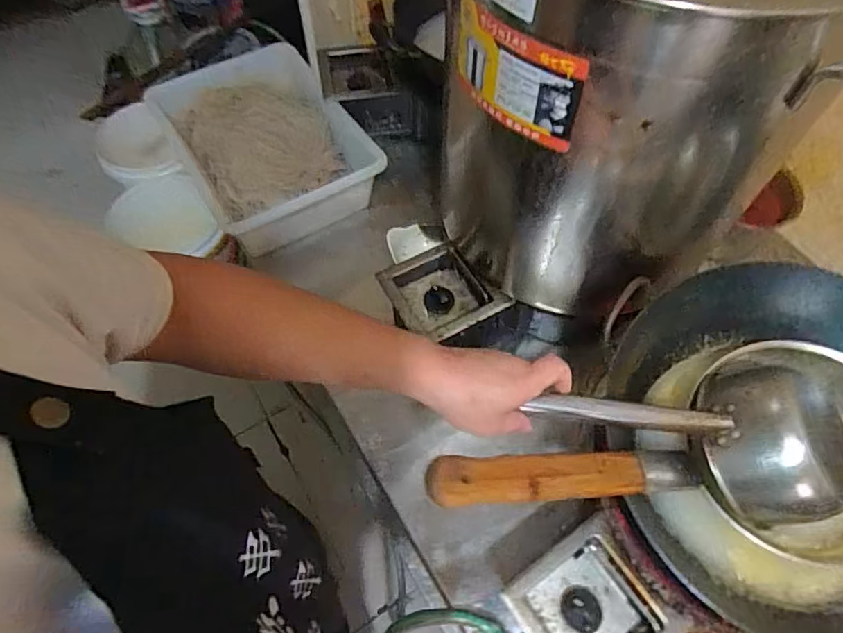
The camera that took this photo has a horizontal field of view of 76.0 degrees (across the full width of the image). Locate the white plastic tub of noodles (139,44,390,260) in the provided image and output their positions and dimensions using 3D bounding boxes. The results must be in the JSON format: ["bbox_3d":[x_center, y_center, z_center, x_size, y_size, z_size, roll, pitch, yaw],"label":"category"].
[{"bbox_3d":[-0.261,-0.293,0.920,0.274,0.099,0.370,-29,65,-16],"label":"white plastic tub of noodles"}]

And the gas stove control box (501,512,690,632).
[{"bbox_3d":[0.174,0.302,0.555,0.138,0.043,0.132,-31,65,-17],"label":"gas stove control box"}]

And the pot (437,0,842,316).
[{"bbox_3d":[0.216,-0.275,0.624,0.378,0.404,0.416,7,60,3],"label":"pot"}]

